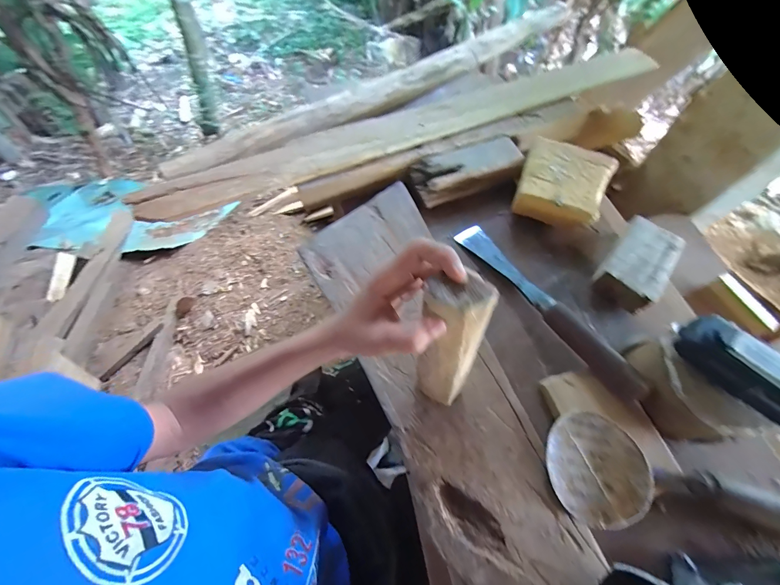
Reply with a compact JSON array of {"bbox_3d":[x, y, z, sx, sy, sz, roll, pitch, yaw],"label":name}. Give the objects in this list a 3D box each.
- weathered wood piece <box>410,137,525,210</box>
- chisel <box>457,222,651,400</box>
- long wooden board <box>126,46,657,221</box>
[{"bbox_3d":[0.110,-0.173,0.476,0.159,0.031,0.062,-21,67,-10],"label":"weathered wood piece"},{"bbox_3d":[0.173,0.007,0.397,0.038,0.022,0.270,-28,56,-12],"label":"chisel"},{"bbox_3d":[0.052,-0.256,0.498,0.795,0.025,0.079,-23,67,-10],"label":"long wooden board"}]

